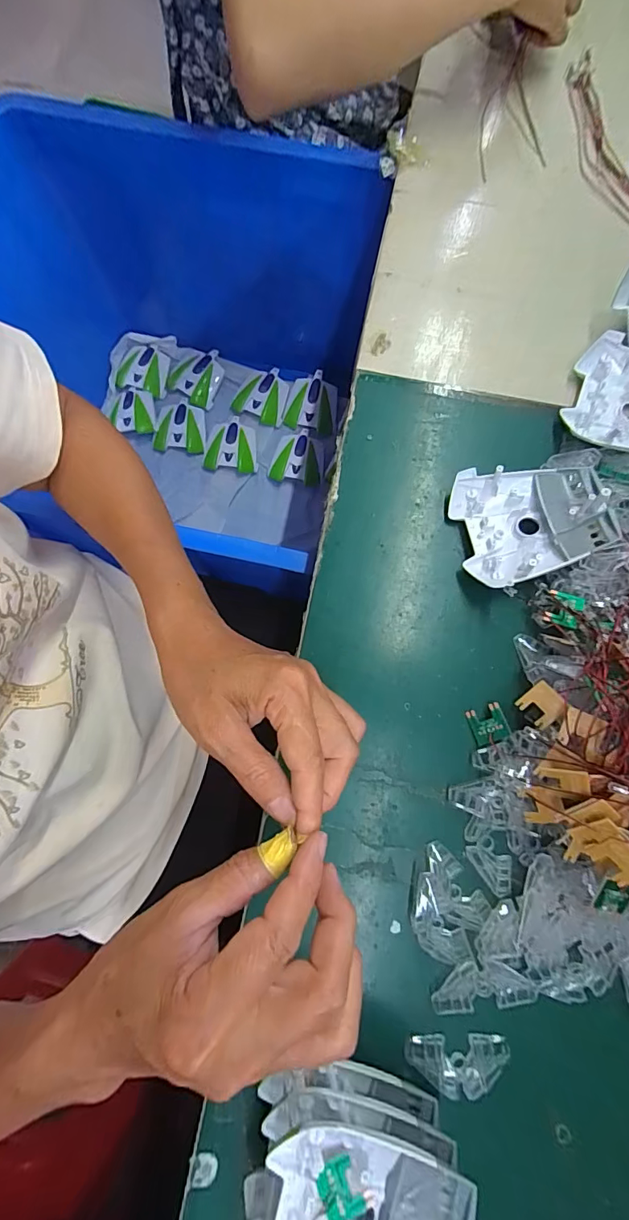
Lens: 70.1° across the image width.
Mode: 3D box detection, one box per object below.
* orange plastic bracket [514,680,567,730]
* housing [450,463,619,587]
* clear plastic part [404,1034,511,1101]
[{"bbox_3d":[0.158,0.066,0.312,0.026,0.004,0.025,-43,65,11],"label":"orange plastic bracket"},{"bbox_3d":[0.168,-0.069,0.354,0.108,0.034,0.097,-8,78,0],"label":"housing"},{"bbox_3d":[0.093,0.296,0.291,0.065,0.009,0.030,-1,78,2],"label":"clear plastic part"}]

